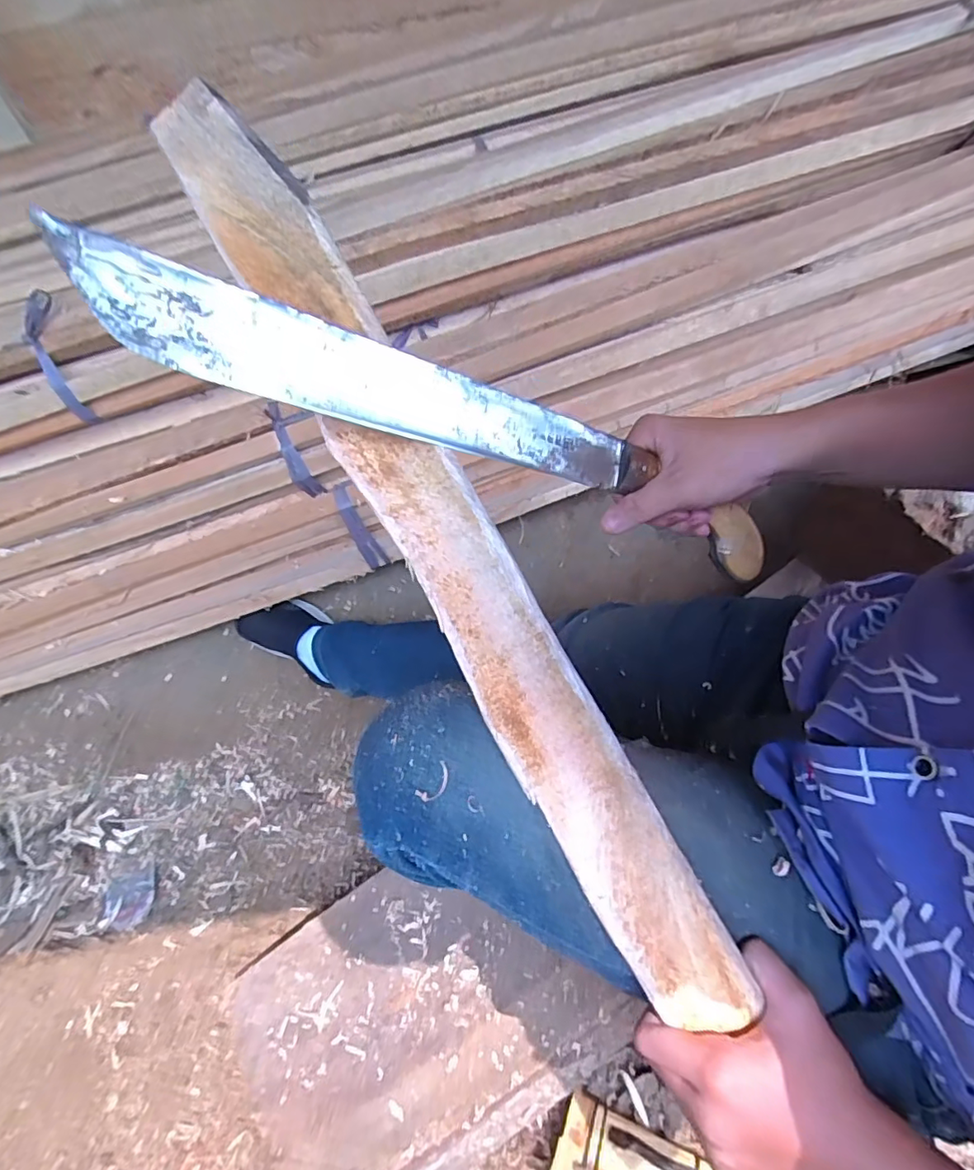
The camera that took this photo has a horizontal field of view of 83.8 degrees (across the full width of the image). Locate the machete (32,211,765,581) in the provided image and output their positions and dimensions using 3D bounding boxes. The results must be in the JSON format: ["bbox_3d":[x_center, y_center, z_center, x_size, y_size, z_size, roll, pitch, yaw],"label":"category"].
[{"bbox_3d":[0.004,-0.085,0.312,0.412,0.024,0.051,15,64,-23],"label":"machete"}]

